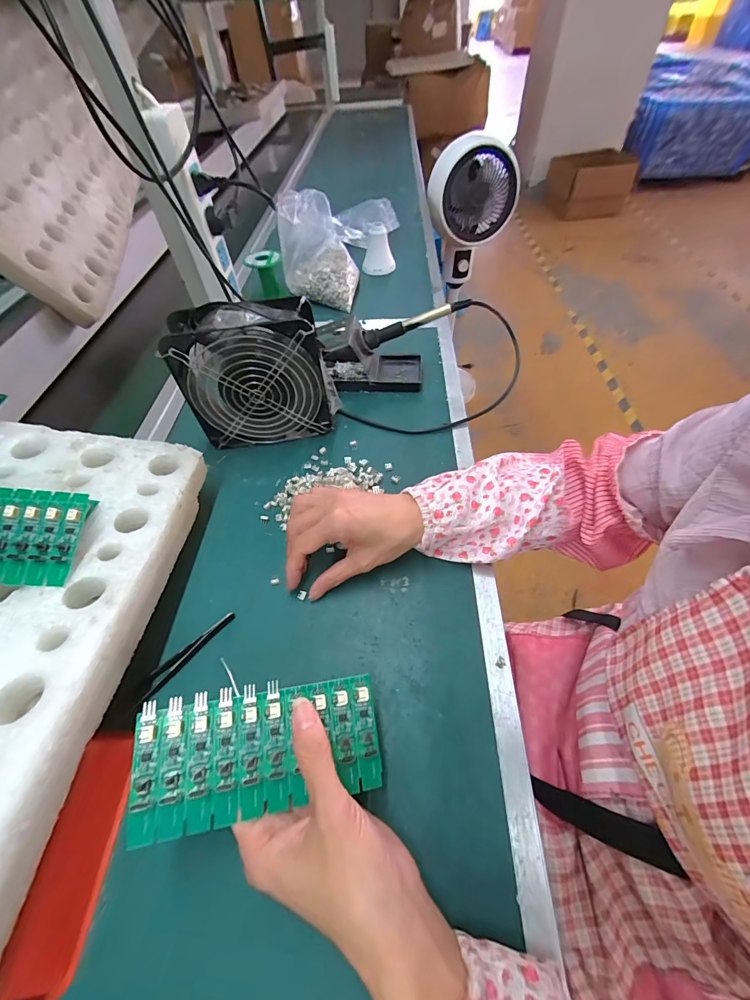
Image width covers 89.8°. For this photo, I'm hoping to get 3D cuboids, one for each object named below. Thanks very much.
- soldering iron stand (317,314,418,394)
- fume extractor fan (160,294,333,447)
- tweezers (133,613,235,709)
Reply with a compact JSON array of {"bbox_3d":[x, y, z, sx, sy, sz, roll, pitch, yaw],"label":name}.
[{"bbox_3d":[-0.007,-0.199,0.513,0.141,0.072,0.076,-1,54,3],"label":"soldering iron stand"},{"bbox_3d":[-0.130,-0.137,0.422,0.154,0.148,0.056,-8,54,-2],"label":"fume extractor fan"},{"bbox_3d":[-0.159,0.128,0.315,0.016,0.008,0.099,33,61,24],"label":"tweezers"}]

